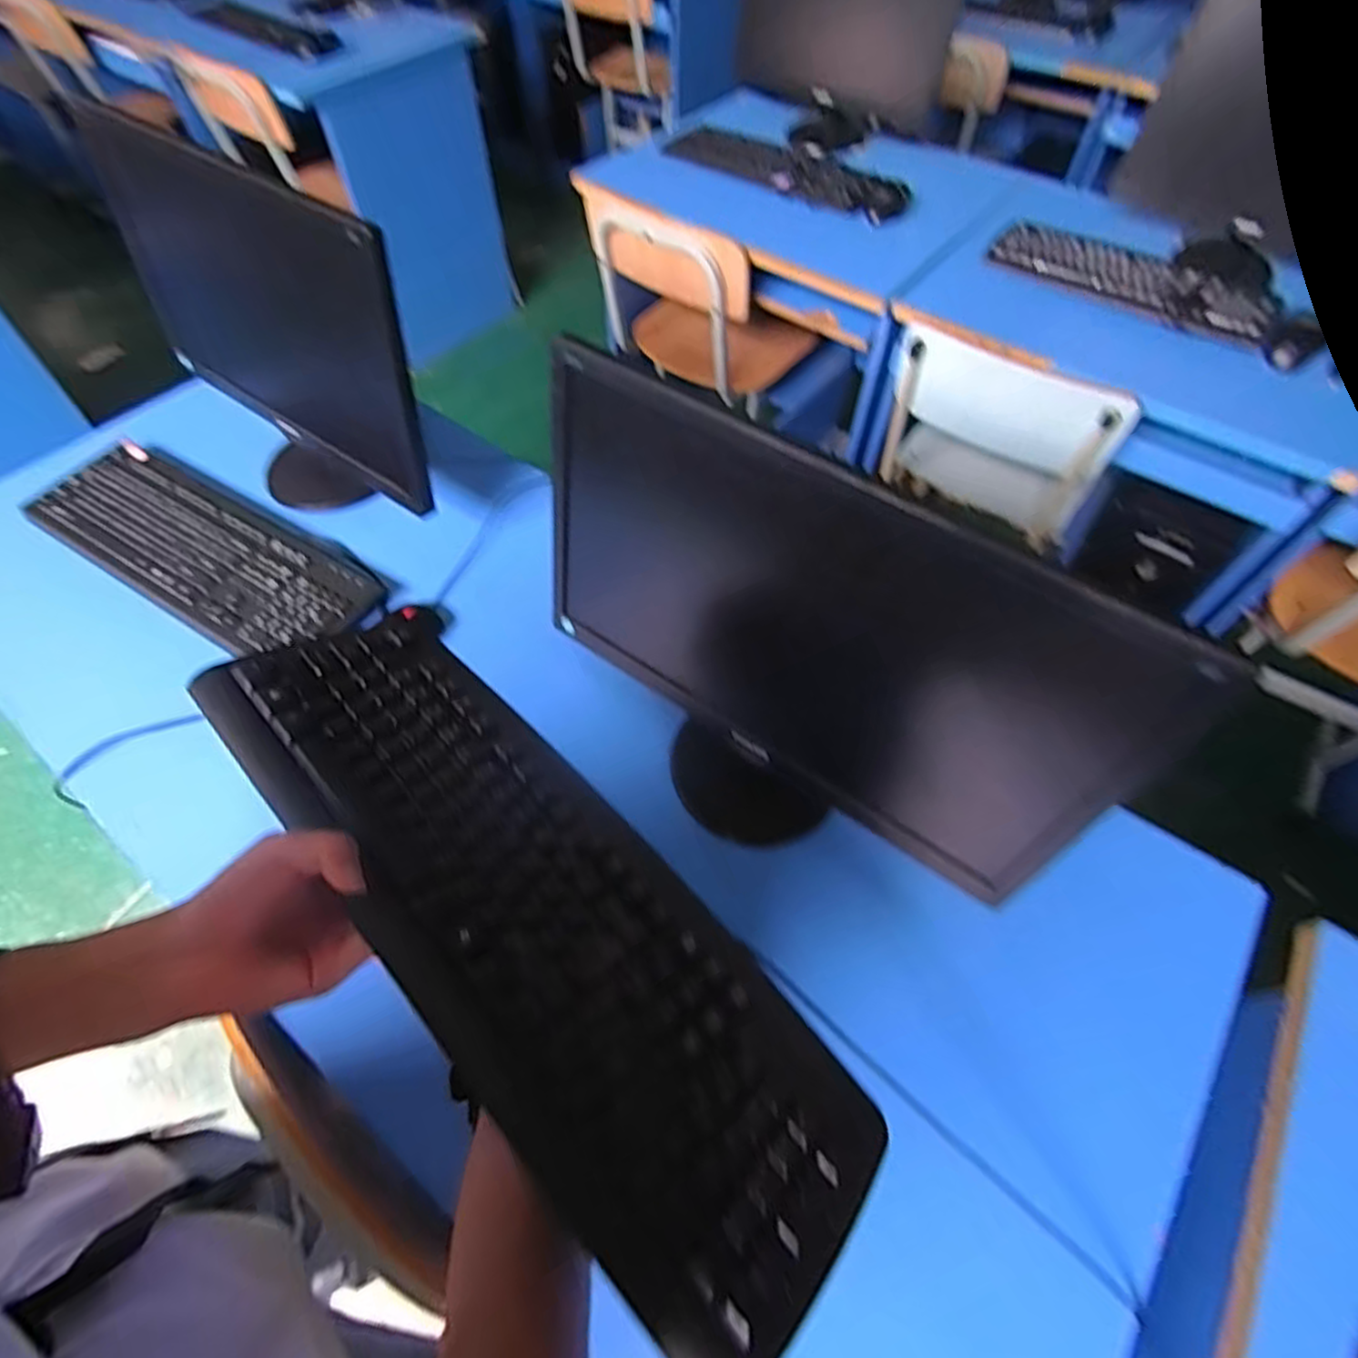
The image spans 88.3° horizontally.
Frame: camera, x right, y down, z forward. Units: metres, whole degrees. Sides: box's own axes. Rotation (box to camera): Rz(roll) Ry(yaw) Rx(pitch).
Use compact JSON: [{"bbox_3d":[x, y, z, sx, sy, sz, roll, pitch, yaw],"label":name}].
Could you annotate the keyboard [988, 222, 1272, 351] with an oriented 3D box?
[{"bbox_3d":[0.768,-0.680,1.197,0.454,0.040,0.133,32,60,19],"label":"keyboard"}]

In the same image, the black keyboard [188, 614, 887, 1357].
[{"bbox_3d":[-0.085,0.115,0.388,0.436,0.016,0.154,42,40,21],"label":"black keyboard"}]

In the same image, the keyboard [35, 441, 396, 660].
[{"bbox_3d":[-0.549,-0.150,0.805,0.437,0.020,0.153,29,59,17],"label":"keyboard"}]

